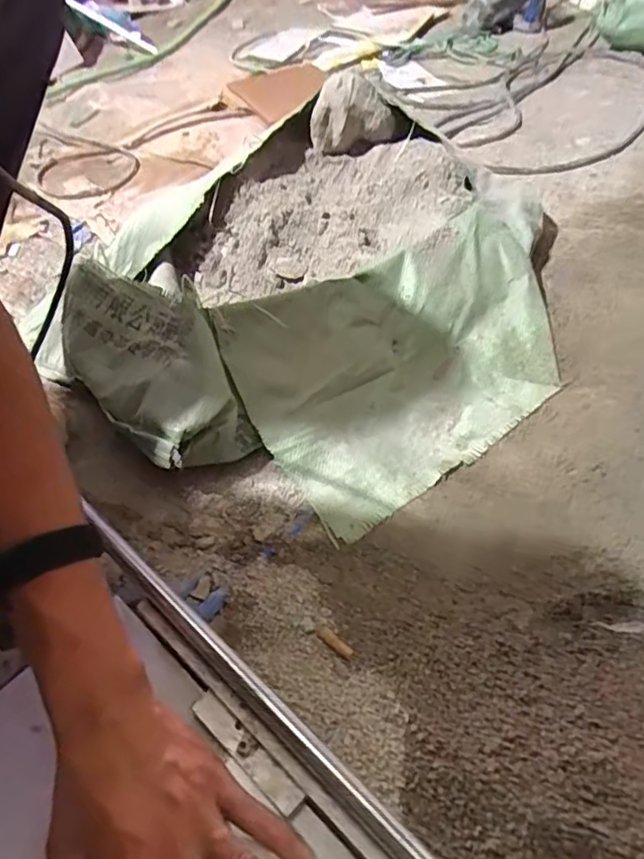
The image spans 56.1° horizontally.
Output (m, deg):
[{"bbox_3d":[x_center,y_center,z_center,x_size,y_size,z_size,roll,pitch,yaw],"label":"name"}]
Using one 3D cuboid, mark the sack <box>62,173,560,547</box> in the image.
[{"bbox_3d":[0.087,-0.124,0.657,0.598,0.142,0.321,-28,52,-20],"label":"sack"}]

